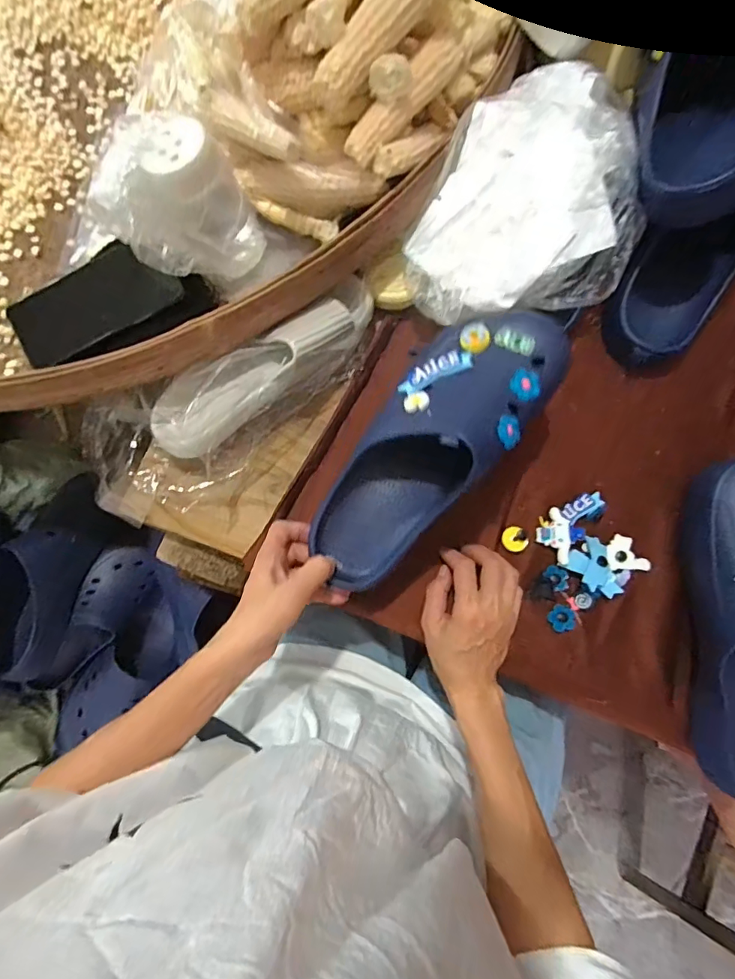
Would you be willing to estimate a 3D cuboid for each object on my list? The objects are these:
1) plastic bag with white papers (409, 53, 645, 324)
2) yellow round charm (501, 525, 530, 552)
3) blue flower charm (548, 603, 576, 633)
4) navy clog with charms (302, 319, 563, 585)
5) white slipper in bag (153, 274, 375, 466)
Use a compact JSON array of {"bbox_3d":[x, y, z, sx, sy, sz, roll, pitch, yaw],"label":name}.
[{"bbox_3d":[0.155,-0.303,0.492,0.220,0.063,0.239,-2,78,3],"label":"plastic bag with white papers"},{"bbox_3d":[0.147,0.049,0.484,0.025,0.009,0.025,-1,78,3],"label":"yellow round charm"},{"bbox_3d":[0.184,0.121,0.461,0.023,0.011,0.023,-1,78,3],"label":"blue flower charm"},{"bbox_3d":[0.051,-0.039,0.418,0.106,0.073,0.275,41,101,7],"label":"navy clog with charms"},{"bbox_3d":[-0.098,-0.121,0.483,0.259,0.087,0.080,-32,81,-7],"label":"white slipper in bag"}]

